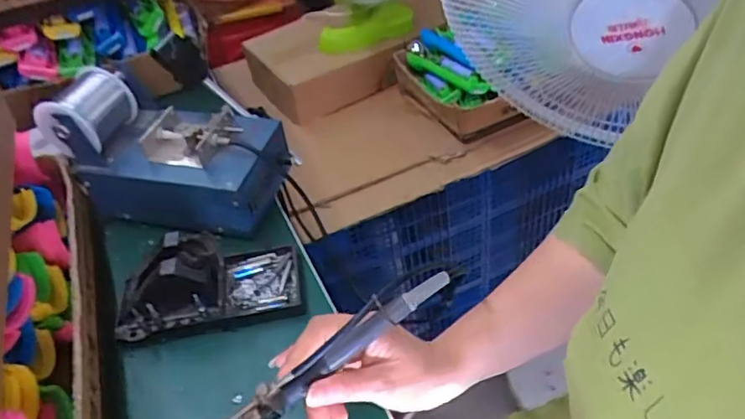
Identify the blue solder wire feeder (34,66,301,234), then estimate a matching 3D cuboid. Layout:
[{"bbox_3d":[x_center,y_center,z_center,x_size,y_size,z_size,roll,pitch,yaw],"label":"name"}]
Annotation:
[{"bbox_3d":[-0.203,-0.067,0.575,0.216,0.130,0.109,7,44,14],"label":"blue solder wire feeder"}]

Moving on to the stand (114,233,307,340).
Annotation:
[{"bbox_3d":[-0.145,0.060,0.496,0.157,0.075,0.074,-11,43,-6],"label":"stand"}]

